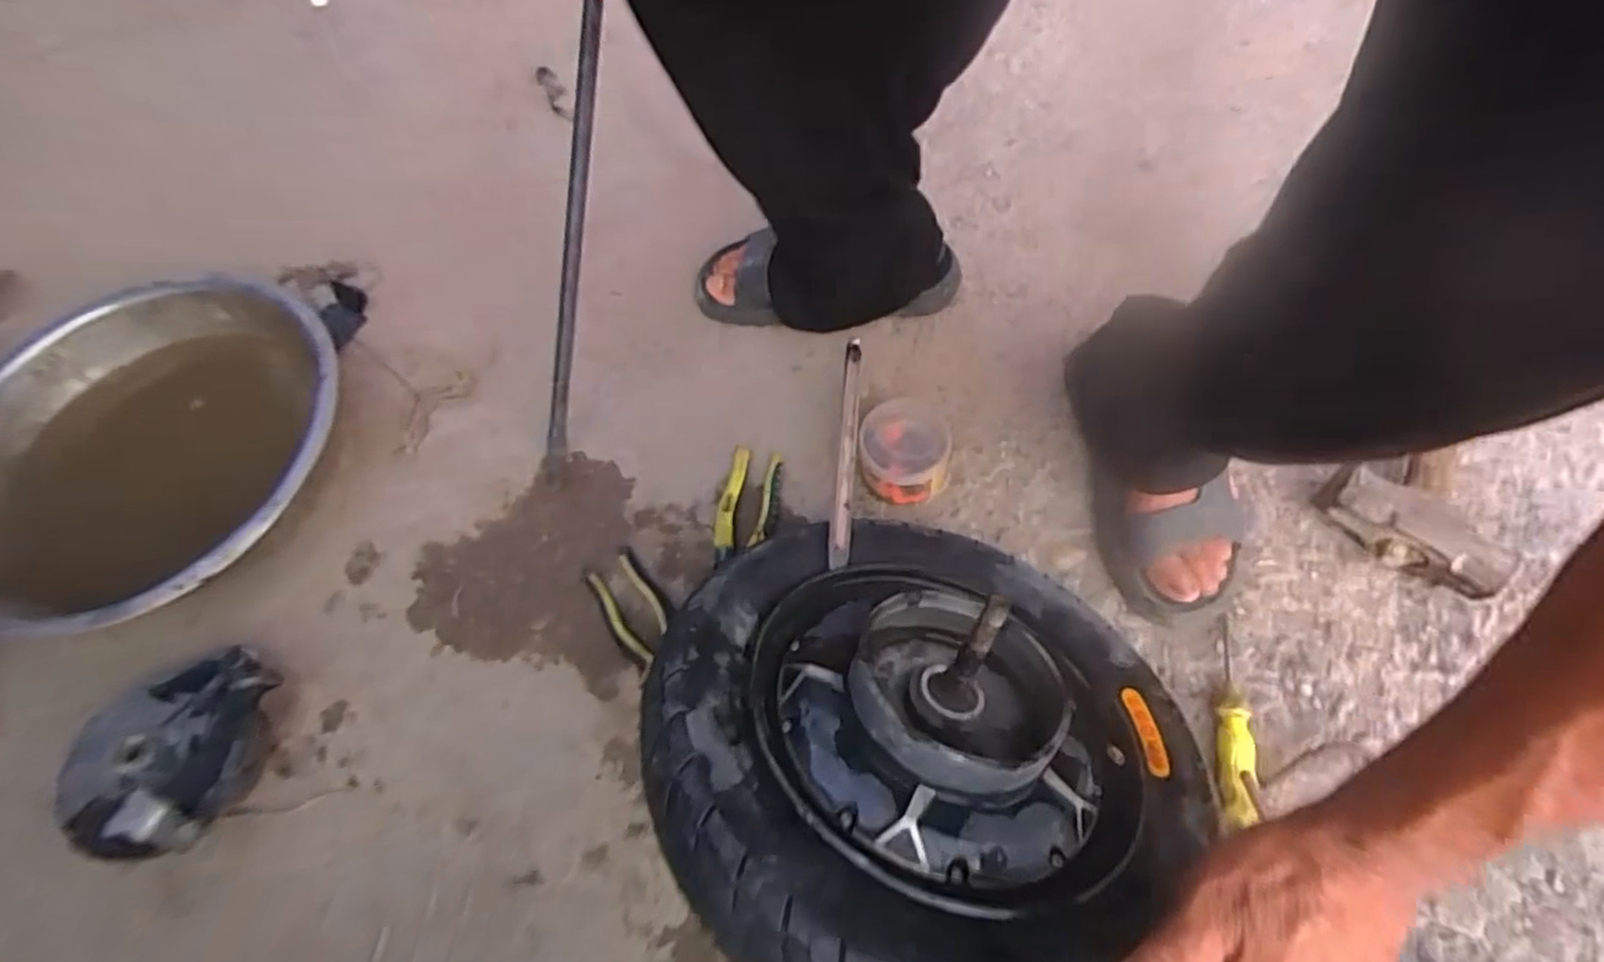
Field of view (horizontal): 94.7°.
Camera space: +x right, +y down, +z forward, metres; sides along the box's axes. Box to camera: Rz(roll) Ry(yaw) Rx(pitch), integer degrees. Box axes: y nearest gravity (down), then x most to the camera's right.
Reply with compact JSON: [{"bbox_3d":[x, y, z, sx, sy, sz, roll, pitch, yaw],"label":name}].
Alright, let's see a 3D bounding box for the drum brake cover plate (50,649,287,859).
[{"bbox_3d":[-0.522,0.220,0.606,0.150,0.069,0.156,-3,62,0],"label":"drum brake cover plate"}]

